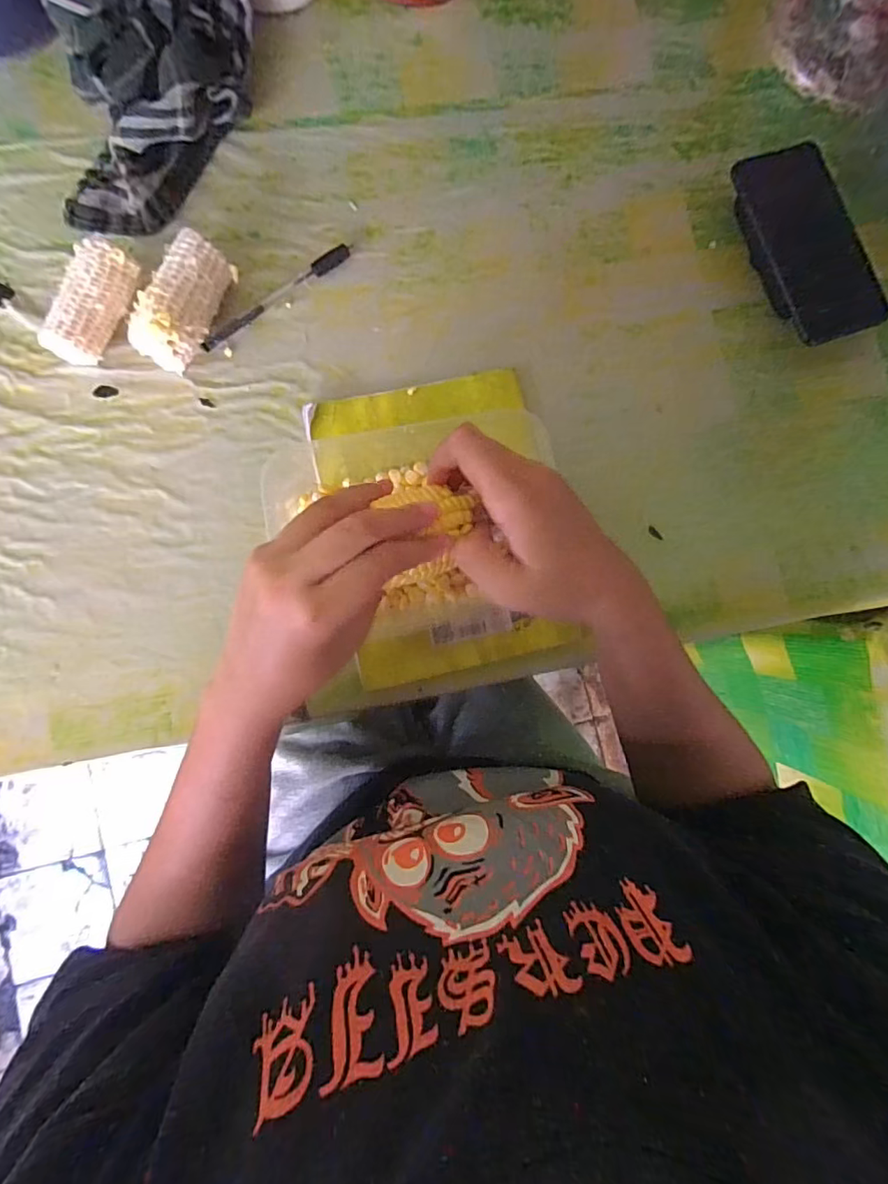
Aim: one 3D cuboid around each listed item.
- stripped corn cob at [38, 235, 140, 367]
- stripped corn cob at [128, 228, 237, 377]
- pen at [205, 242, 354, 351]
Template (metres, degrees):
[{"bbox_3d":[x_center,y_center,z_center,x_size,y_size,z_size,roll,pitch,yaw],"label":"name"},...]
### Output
[{"bbox_3d":[-0.240,-0.195,0.361,0.035,0.036,0.076,22,83,-2],"label":"stripped corn cob"},{"bbox_3d":[-0.181,-0.200,0.366,0.041,0.038,0.086,19,83,-3],"label":"stripped corn cob"},{"bbox_3d":[-0.122,-0.219,0.387,0.133,0.010,0.011,-38,89,-8],"label":"pen"}]

